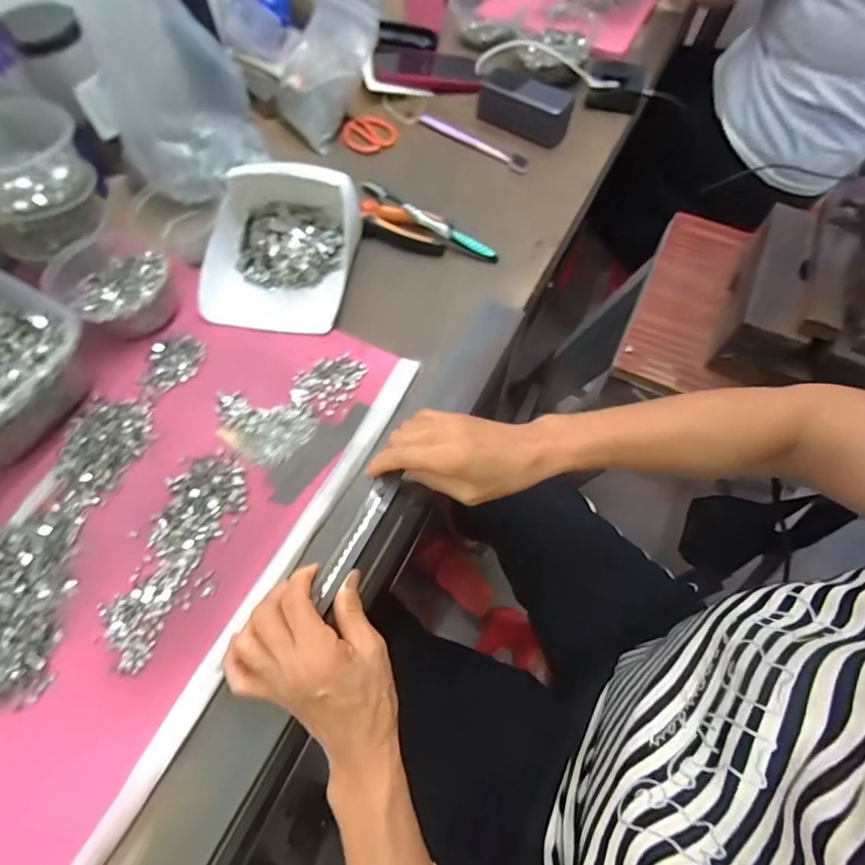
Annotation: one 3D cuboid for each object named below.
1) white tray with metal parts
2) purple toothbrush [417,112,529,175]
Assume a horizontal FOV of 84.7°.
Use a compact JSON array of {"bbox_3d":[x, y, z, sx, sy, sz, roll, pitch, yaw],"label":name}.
[{"bbox_3d":[-0.168,-0.210,0.512,0.152,0.079,0.179,8,63,3],"label":"white tray with metal parts"},{"bbox_3d":[0.055,-0.409,0.669,0.185,0.017,0.016,35,67,16],"label":"purple toothbrush"}]

